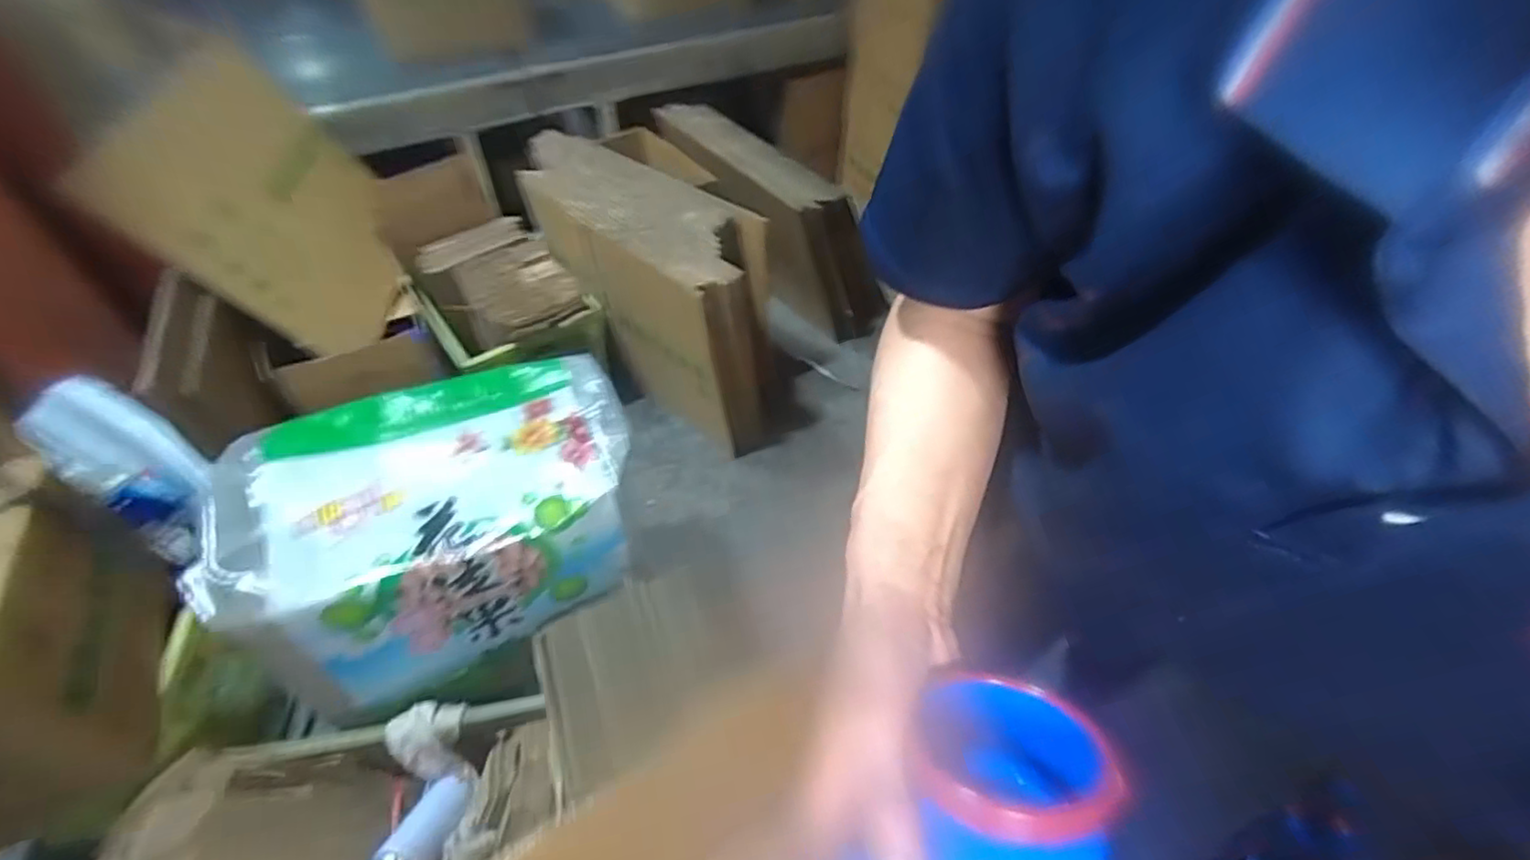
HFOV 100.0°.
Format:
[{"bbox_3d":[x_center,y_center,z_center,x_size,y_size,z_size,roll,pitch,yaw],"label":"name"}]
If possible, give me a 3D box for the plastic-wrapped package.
[{"bbox_3d":[-0.464,0.128,0.967,0.516,0.266,0.308,-21,51,-19],"label":"plastic-wrapped package"}]

